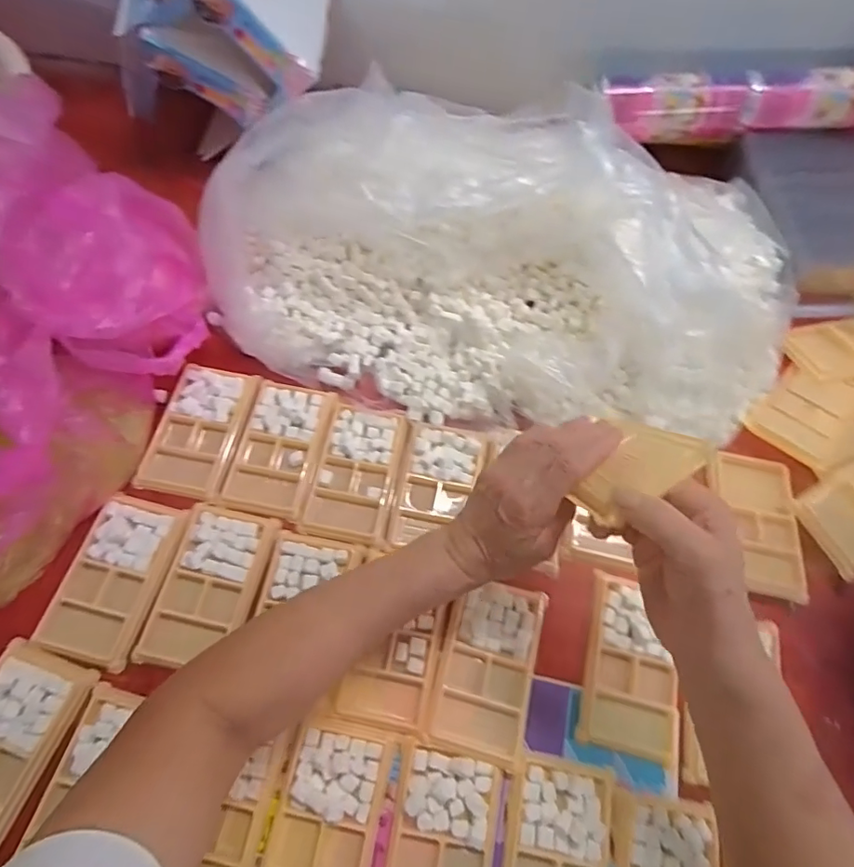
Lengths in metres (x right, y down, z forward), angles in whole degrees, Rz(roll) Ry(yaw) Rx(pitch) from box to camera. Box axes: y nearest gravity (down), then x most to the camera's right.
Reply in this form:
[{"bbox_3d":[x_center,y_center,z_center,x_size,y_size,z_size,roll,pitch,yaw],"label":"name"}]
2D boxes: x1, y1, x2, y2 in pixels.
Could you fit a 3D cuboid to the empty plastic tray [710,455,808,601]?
[{"bbox_3d":[0.311,0.083,0.488,0.072,0.010,0.133,9,65,2],"label":"empty plastic tray"}]

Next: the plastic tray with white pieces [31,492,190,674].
[{"bbox_3d":[-0.271,0.124,0.455,0.079,0.013,0.137,15,66,5],"label":"plastic tray with white pieces"}]

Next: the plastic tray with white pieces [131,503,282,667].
[{"bbox_3d":[-0.190,0.133,0.457,0.080,0.017,0.136,11,65,3],"label":"plastic tray with white pieces"}]

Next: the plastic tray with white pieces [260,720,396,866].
[{"bbox_3d":[-0.075,0.288,0.382,0.076,0.017,0.129,11,65,3],"label":"plastic tray with white pieces"}]

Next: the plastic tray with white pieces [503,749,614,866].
[{"bbox_3d":[0.096,0.319,0.381,0.077,0.022,0.139,12,66,4],"label":"plastic tray with white pieces"}]

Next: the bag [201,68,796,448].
[{"bbox_3d":[0.089,-0.177,0.520,0.596,0.156,0.308,10,65,2],"label":"bag"}]

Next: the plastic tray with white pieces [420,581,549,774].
[{"bbox_3d":[0.050,0.192,0.431,0.077,0.013,0.134,16,66,5],"label":"plastic tray with white pieces"}]

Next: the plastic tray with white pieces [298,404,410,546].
[{"bbox_3d":[-0.068,0.039,0.508,0.078,0.027,0.129,11,65,3],"label":"plastic tray with white pieces"}]

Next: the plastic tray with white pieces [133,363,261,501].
[{"bbox_3d":[-0.224,-0.003,0.519,0.080,0.023,0.132,11,65,3],"label":"plastic tray with white pieces"}]

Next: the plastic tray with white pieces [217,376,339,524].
[{"bbox_3d":[-0.144,0.013,0.515,0.082,0.023,0.135,11,65,3],"label":"plastic tray with white pieces"}]

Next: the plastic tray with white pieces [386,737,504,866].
[{"bbox_3d":[0.012,0.307,0.382,0.077,0.016,0.128,11,65,3],"label":"plastic tray with white pieces"}]

